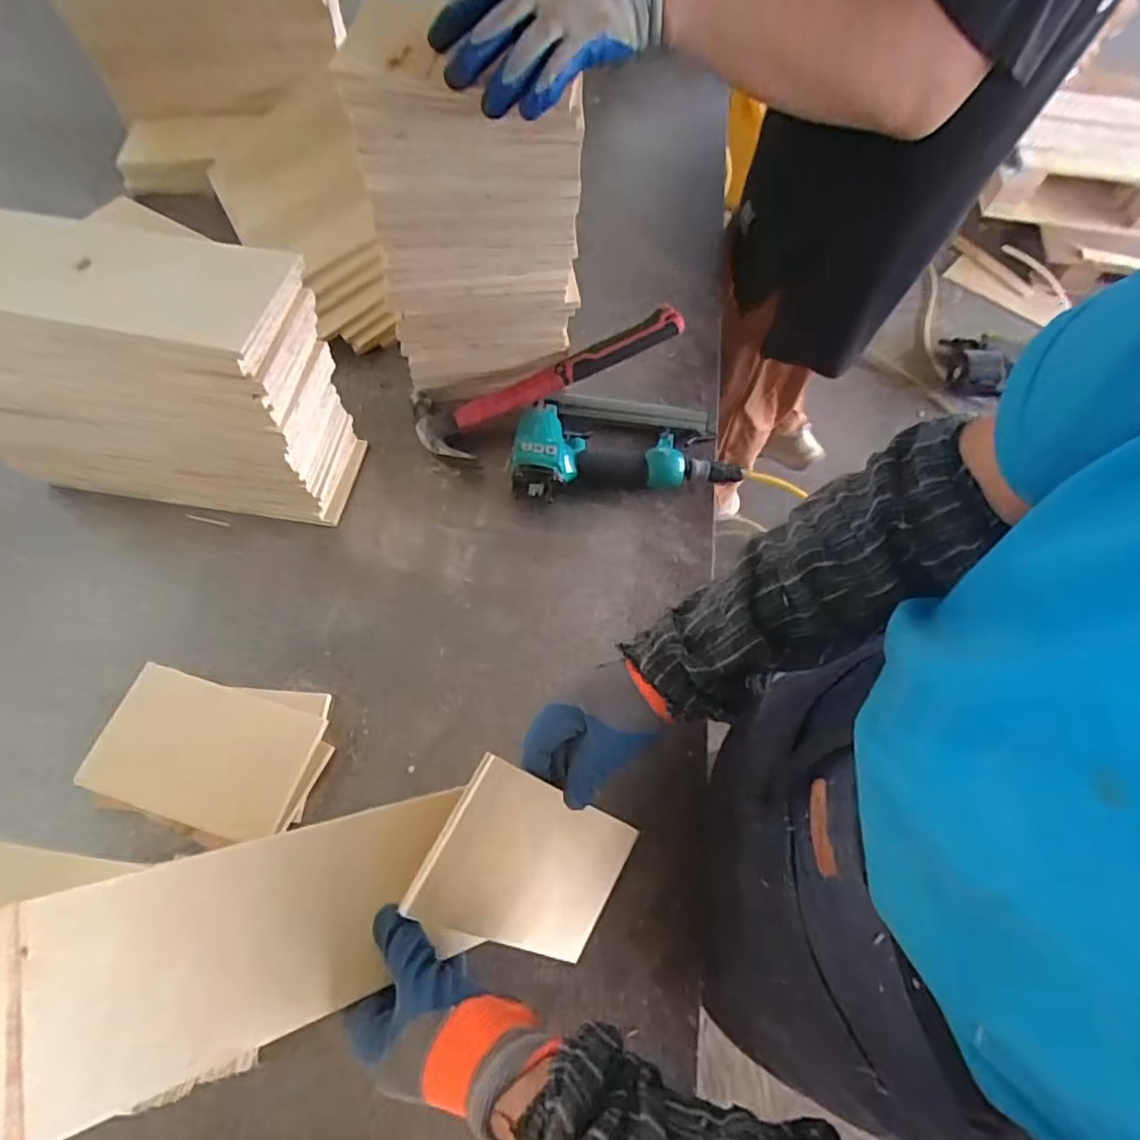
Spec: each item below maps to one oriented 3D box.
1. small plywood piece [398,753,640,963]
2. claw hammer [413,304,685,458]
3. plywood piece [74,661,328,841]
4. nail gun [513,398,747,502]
[{"bbox_3d":[-0.027,0.225,0.471,0.008,0.181,0.112,10,64,51],"label":"small plywood piece"},{"bbox_3d":[-0.023,-0.224,0.729,0.332,0.040,0.108,-23,66,1],"label":"claw hammer"},{"bbox_3d":[-0.324,0.161,0.554,0.179,0.013,0.114,17,63,3],"label":"plywood piece"},{"bbox_3d":[0.055,-0.154,0.723,0.259,0.061,0.134,-10,64,-7],"label":"nail gun"}]

